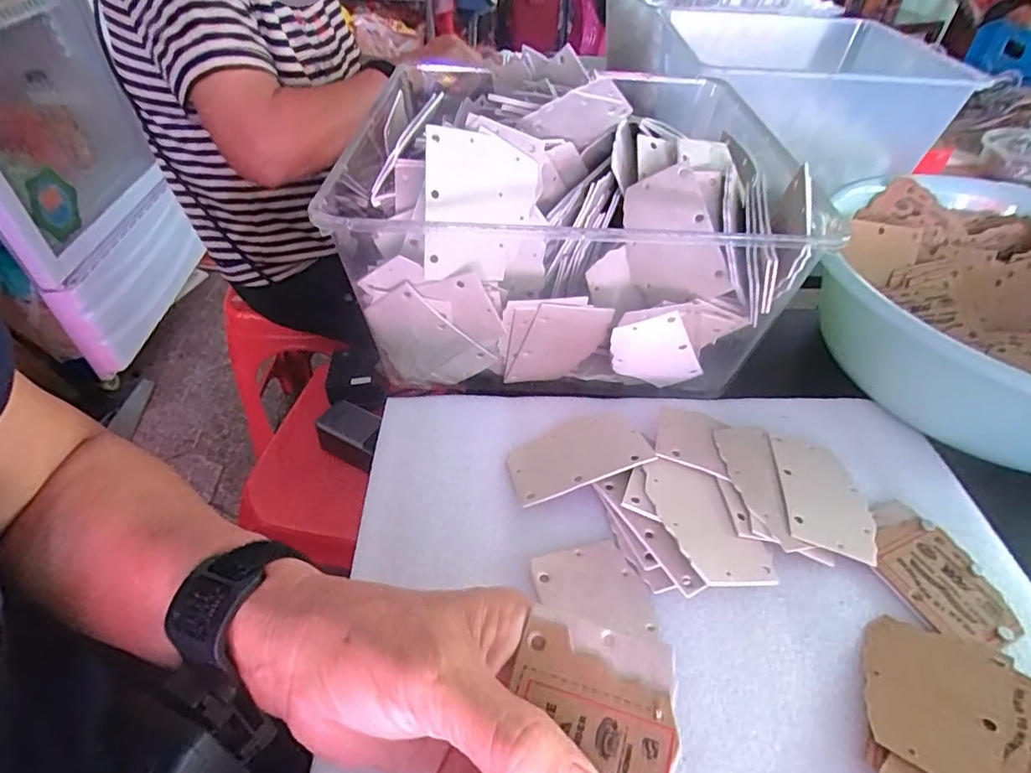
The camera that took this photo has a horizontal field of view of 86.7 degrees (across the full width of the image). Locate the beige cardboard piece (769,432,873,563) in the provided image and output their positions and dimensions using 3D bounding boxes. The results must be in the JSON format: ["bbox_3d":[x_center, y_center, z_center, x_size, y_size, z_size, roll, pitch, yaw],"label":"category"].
[{"bbox_3d":[0.184,0.064,0.329,0.054,0.004,0.082,16,41,0],"label":"beige cardboard piece"}]

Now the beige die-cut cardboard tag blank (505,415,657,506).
[{"bbox_3d":[0.037,0.042,0.343,0.084,0.006,0.055,-19,34,-6],"label":"beige die-cut cardboard tag blank"}]

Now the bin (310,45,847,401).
[{"bbox_3d":[0.032,-0.120,0.405,0.291,0.150,0.223,3,44,1],"label":"bin"}]

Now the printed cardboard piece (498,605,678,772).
[{"bbox_3d":[0.018,0.115,0.166,0.054,0.005,0.082,8,50,18],"label":"printed cardboard piece"}]

